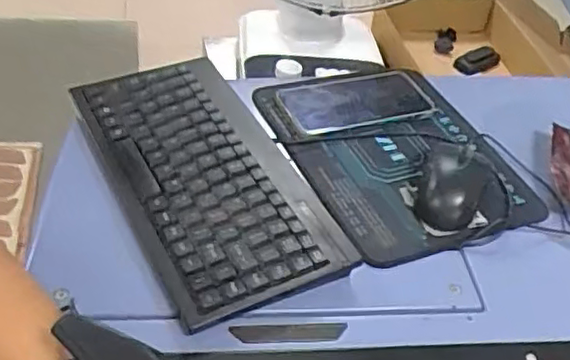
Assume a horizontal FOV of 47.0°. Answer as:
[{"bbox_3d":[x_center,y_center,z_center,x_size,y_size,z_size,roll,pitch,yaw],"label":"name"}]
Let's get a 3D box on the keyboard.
[{"bbox_3d":[-0.073,-0.006,0.577,0.148,0.037,0.291,-17,49,-24],"label":"keyboard"}]

